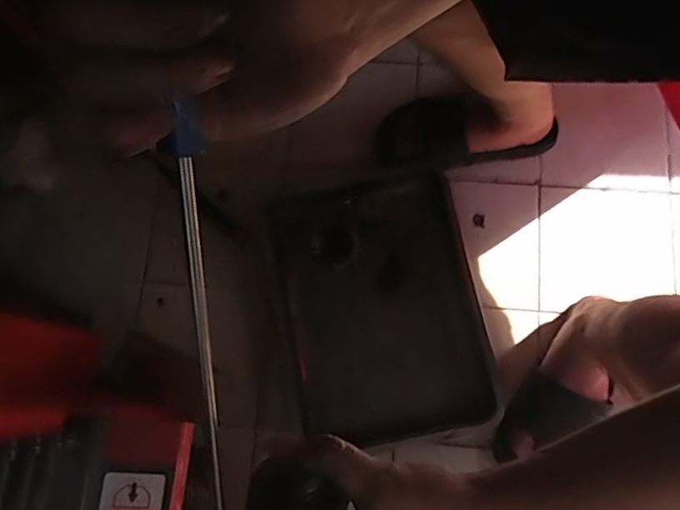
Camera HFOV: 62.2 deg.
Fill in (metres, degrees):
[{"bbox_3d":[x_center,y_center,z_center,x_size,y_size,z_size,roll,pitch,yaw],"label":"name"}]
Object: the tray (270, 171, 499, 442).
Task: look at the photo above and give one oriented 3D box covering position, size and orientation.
[{"bbox_3d":[0.058,0.072,0.826,0.278,0.046,0.372,-11,76,-2],"label":"tray"}]

